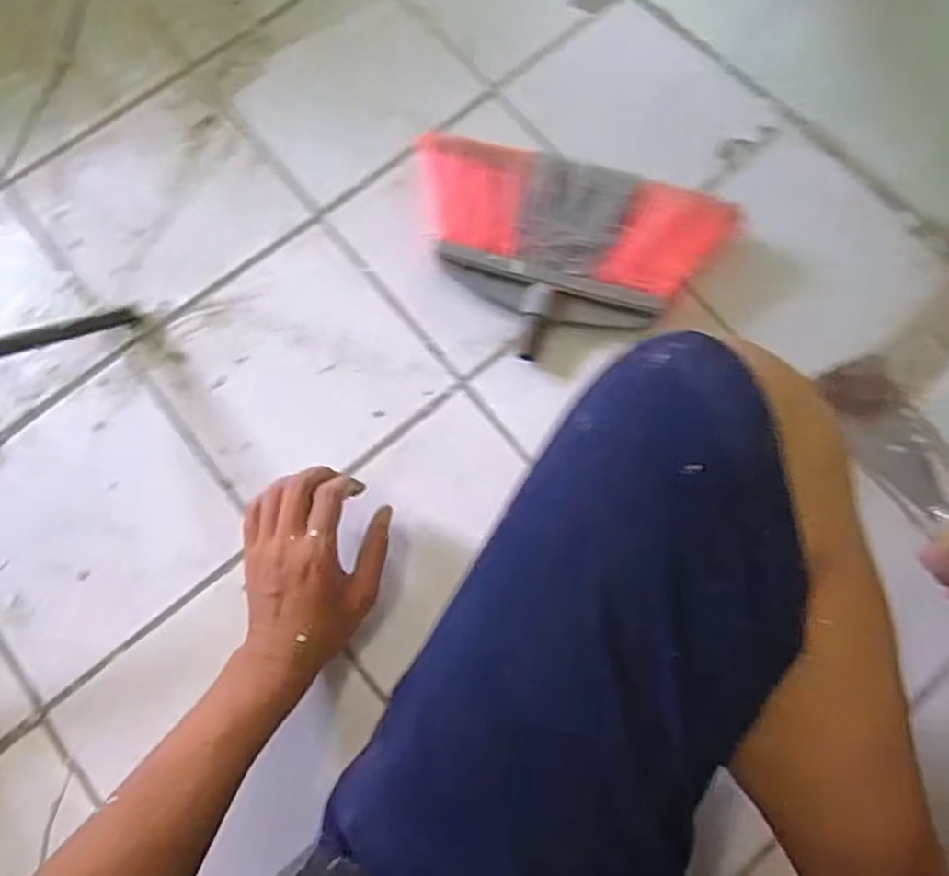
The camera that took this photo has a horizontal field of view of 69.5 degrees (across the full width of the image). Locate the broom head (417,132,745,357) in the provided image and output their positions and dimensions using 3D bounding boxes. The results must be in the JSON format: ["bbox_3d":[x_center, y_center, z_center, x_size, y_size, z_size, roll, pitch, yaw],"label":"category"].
[{"bbox_3d":[0.074,-0.161,0.604,0.283,0.052,0.175,12,77,4],"label":"broom head"}]

